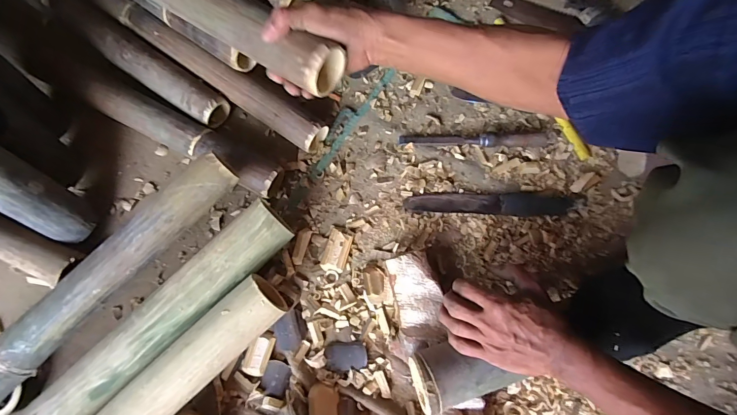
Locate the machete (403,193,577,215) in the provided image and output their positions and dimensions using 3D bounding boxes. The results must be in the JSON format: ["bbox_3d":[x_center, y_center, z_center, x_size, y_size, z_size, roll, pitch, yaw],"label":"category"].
[{"bbox_3d":[0.196,-0.006,0.641,0.267,0.013,0.036,0,77,-1],"label":"machete"}]

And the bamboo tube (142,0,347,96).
[{"bbox_3d":[-0.282,-0.293,0.489,0.584,0.049,0.052,32,79,13],"label":"bamboo tube"}]

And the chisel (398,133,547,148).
[{"bbox_3d":[0.177,-0.116,0.662,0.244,0.019,0.022,2,77,0],"label":"chisel"}]

